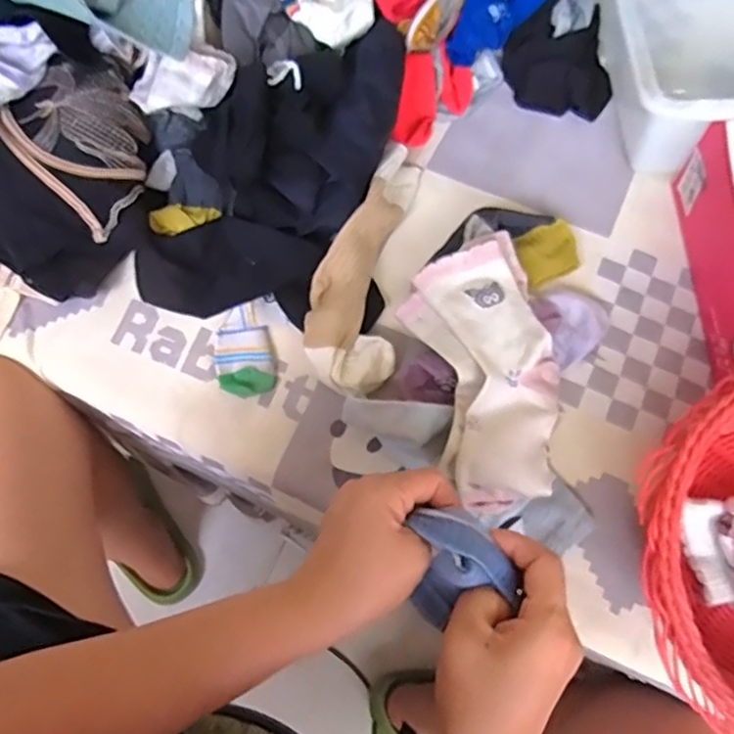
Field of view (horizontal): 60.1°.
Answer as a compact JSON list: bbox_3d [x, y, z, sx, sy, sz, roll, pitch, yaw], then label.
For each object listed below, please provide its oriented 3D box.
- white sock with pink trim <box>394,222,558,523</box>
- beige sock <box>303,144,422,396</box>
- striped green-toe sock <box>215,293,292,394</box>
[{"bbox_3d":[0.100,0.001,0.530,0.111,0.056,0.222,-13,71,-4],"label":"white sock with pink trim"},{"bbox_3d":[-0.004,-0.096,0.568,0.081,0.043,0.246,7,70,3],"label":"beige sock"},{"bbox_3d":[-0.103,-0.019,0.560,0.057,0.007,0.087,11,85,-1],"label":"striped green-toe sock"}]

